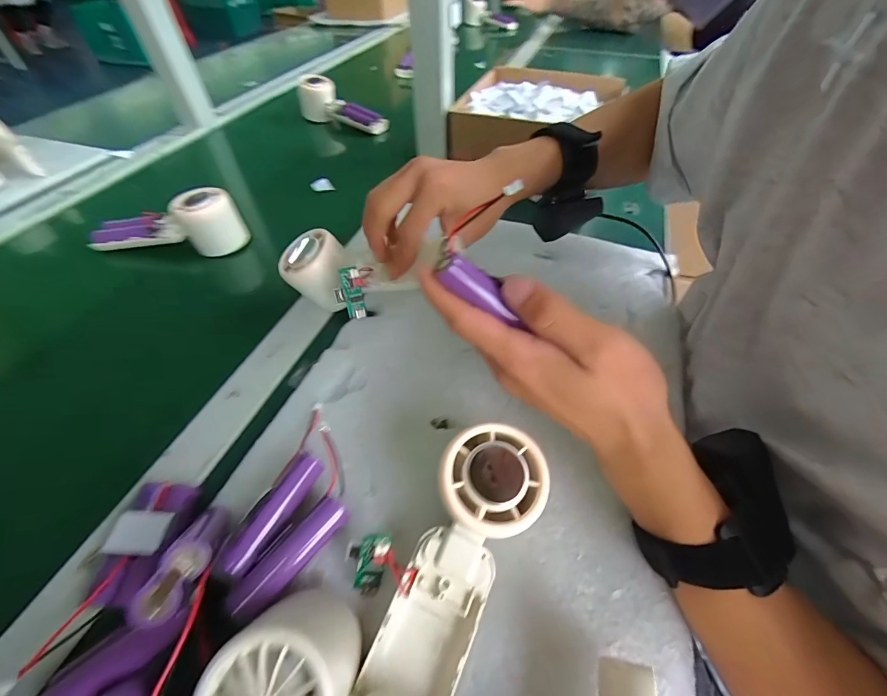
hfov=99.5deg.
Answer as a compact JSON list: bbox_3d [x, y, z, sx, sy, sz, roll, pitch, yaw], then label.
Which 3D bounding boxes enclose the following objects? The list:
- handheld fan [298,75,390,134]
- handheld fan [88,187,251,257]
[{"bbox_3d":[-0.170,-0.416,0.640,0.158,0.061,0.042,19,53,16],"label":"handheld fan"},{"bbox_3d":[-0.310,-0.139,0.413,0.165,0.049,0.045,0,50,1],"label":"handheld fan"}]

